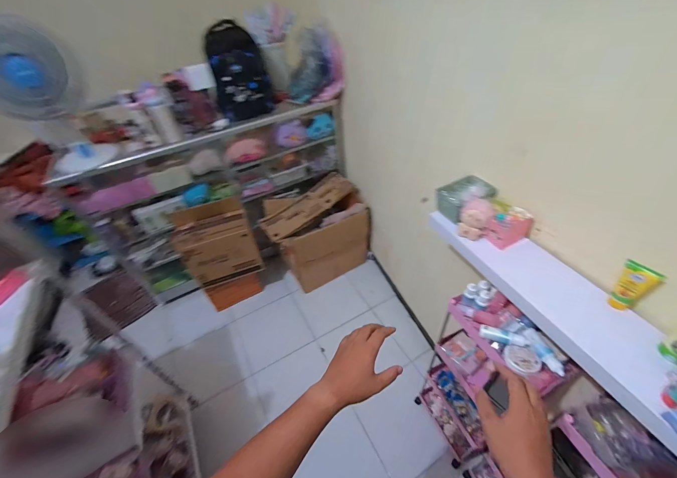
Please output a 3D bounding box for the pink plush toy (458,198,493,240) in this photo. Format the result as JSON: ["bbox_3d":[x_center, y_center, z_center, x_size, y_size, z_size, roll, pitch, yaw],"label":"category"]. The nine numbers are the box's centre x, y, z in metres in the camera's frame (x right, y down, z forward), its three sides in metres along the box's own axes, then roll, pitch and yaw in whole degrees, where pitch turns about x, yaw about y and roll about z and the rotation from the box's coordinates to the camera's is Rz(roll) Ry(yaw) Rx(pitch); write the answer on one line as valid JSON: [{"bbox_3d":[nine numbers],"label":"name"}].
[{"bbox_3d":[0.382,-0.055,0.796,0.081,0.089,0.066,20,50,24],"label":"pink plush toy"}]

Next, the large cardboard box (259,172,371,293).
[{"bbox_3d":[-0.148,-0.040,1.987,0.613,0.570,0.443,-25,47,-19],"label":"large cardboard box"}]

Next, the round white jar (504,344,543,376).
[{"bbox_3d":[0.461,0.306,0.719,0.060,0.032,0.078,-47,49,-9],"label":"round white jar"}]

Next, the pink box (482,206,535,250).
[{"bbox_3d":[0.456,-0.034,0.760,0.094,0.074,0.067,-23,47,-17],"label":"pink box"}]

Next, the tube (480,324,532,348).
[{"bbox_3d":[0.426,0.254,0.735,0.110,0.031,0.034,20,50,24],"label":"tube"}]

